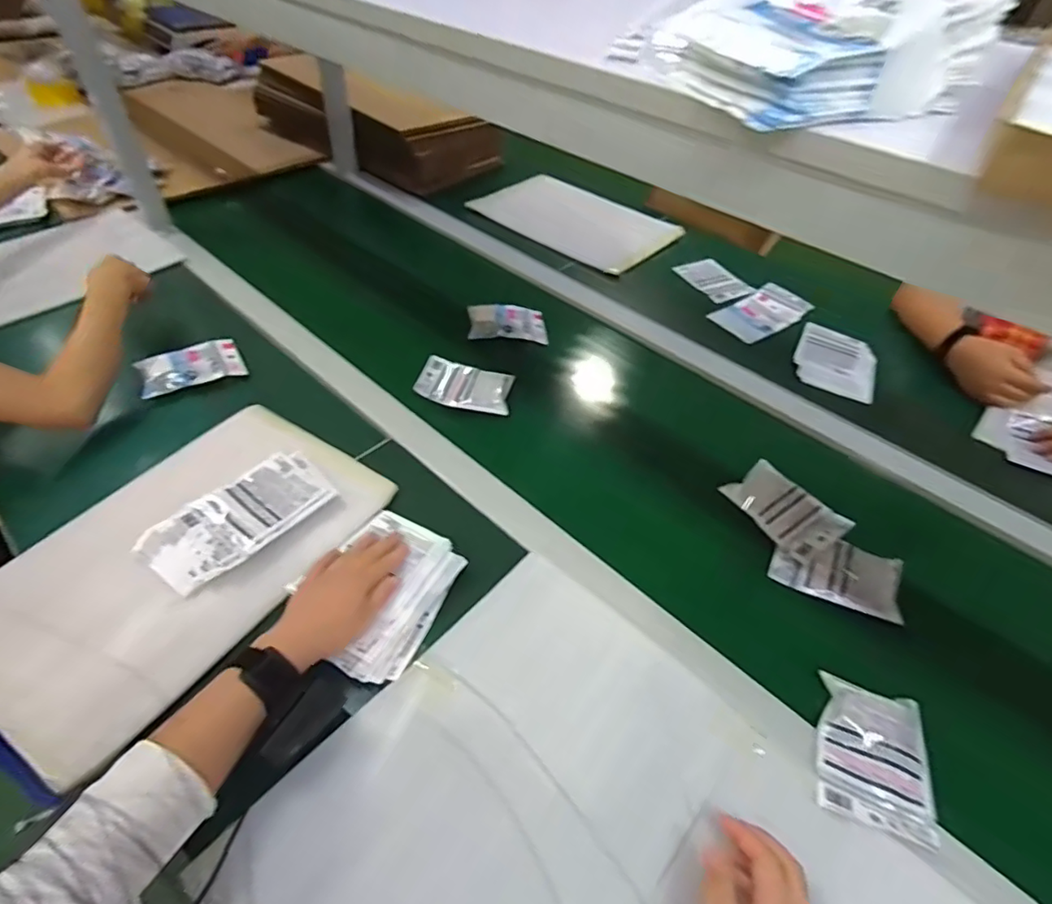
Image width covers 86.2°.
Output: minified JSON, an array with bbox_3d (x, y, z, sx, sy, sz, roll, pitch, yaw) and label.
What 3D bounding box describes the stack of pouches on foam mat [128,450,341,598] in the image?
[{"bbox_3d":[-0.320,0.072,0.633,0.103,0.022,0.193,35,54,26],"label":"stack of pouches on foam mat"}]

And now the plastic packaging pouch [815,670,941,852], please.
[{"bbox_3d":[0.317,0.271,0.510,0.092,0.021,0.125,17,48,12],"label":"plastic packaging pouch"}]

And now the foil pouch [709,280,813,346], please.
[{"bbox_3d":[0.432,-0.256,1.025,0.198,0.004,0.105,-30,55,-27],"label":"foil pouch"}]

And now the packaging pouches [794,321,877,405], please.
[{"bbox_3d":[0.513,-0.154,0.928,0.124,0.011,0.172,20,49,14],"label":"packaging pouches"}]

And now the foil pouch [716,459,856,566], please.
[{"bbox_3d":[0.328,0.071,0.711,0.090,0.024,0.131,-28,54,-26],"label":"foil pouch"}]

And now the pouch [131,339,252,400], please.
[{"bbox_3d":[-0.489,-0.129,0.821,0.133,0.023,0.095,-18,52,-28],"label":"pouch"}]

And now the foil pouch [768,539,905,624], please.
[{"bbox_3d":[0.361,0.136,0.653,0.129,0.027,0.083,25,50,18],"label":"foil pouch"}]

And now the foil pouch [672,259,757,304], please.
[{"bbox_3d":[0.366,-0.339,1.098,0.093,0.005,0.143,-17,50,-18],"label":"foil pouch"}]

